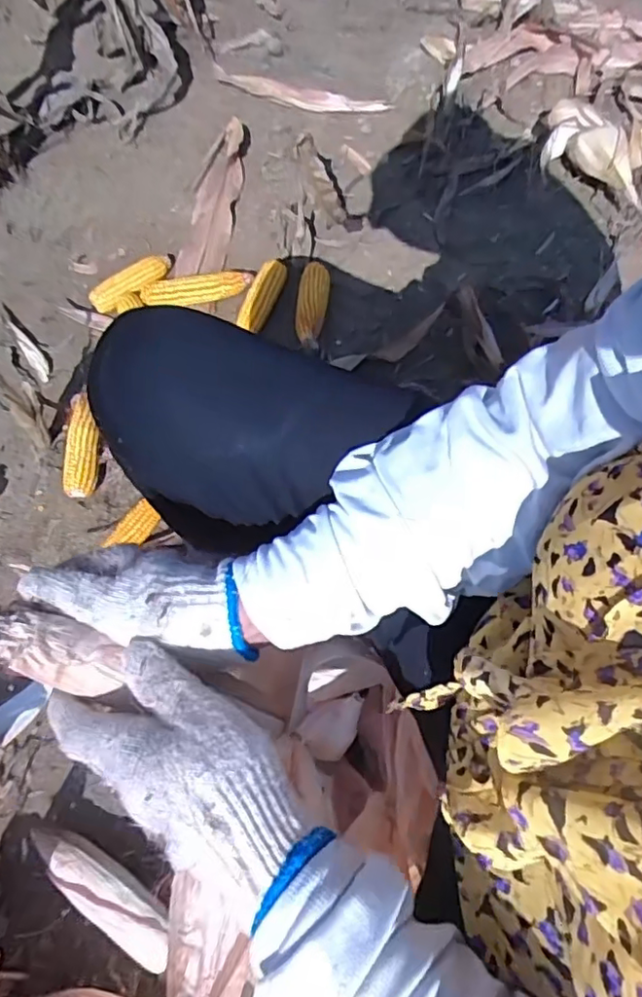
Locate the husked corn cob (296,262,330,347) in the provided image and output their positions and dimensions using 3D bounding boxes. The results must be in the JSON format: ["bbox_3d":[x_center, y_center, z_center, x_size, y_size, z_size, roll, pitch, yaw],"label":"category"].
[{"bbox_3d":[-0.014,-0.315,0.975,0.047,0.052,0.144,5,68,5],"label":"husked corn cob"}]

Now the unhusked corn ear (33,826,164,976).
[{"bbox_3d":[-0.244,0.442,0.679,0.194,0.045,0.056,32,73,14],"label":"unhusked corn ear"}]

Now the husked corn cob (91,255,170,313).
[{"bbox_3d":[-0.317,-0.364,1.011,0.153,0.033,0.050,-37,72,-14],"label":"husked corn cob"}]

